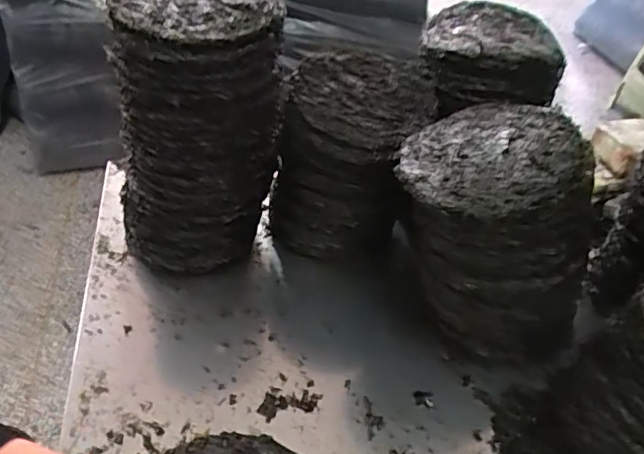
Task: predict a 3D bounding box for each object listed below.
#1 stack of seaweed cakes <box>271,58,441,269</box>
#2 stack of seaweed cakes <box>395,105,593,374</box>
[{"bbox_3d":[0.034,-0.083,0.826,0.207,0.271,0.190,14,40,10],"label":"stack of seaweed cakes"},{"bbox_3d":[0.203,0.025,0.695,0.247,0.323,0.167,7,40,2],"label":"stack of seaweed cakes"}]

